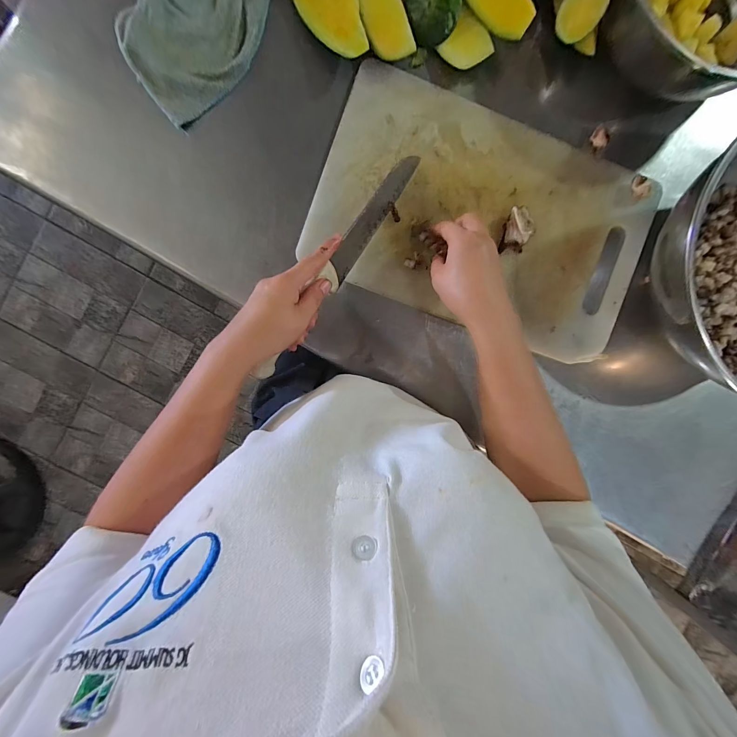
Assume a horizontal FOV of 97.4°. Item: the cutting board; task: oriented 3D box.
[{"bbox_3d":[0.138,-0.175,0.382,0.394,0.018,0.245,20,94,-5],"label":"cutting board"}]

